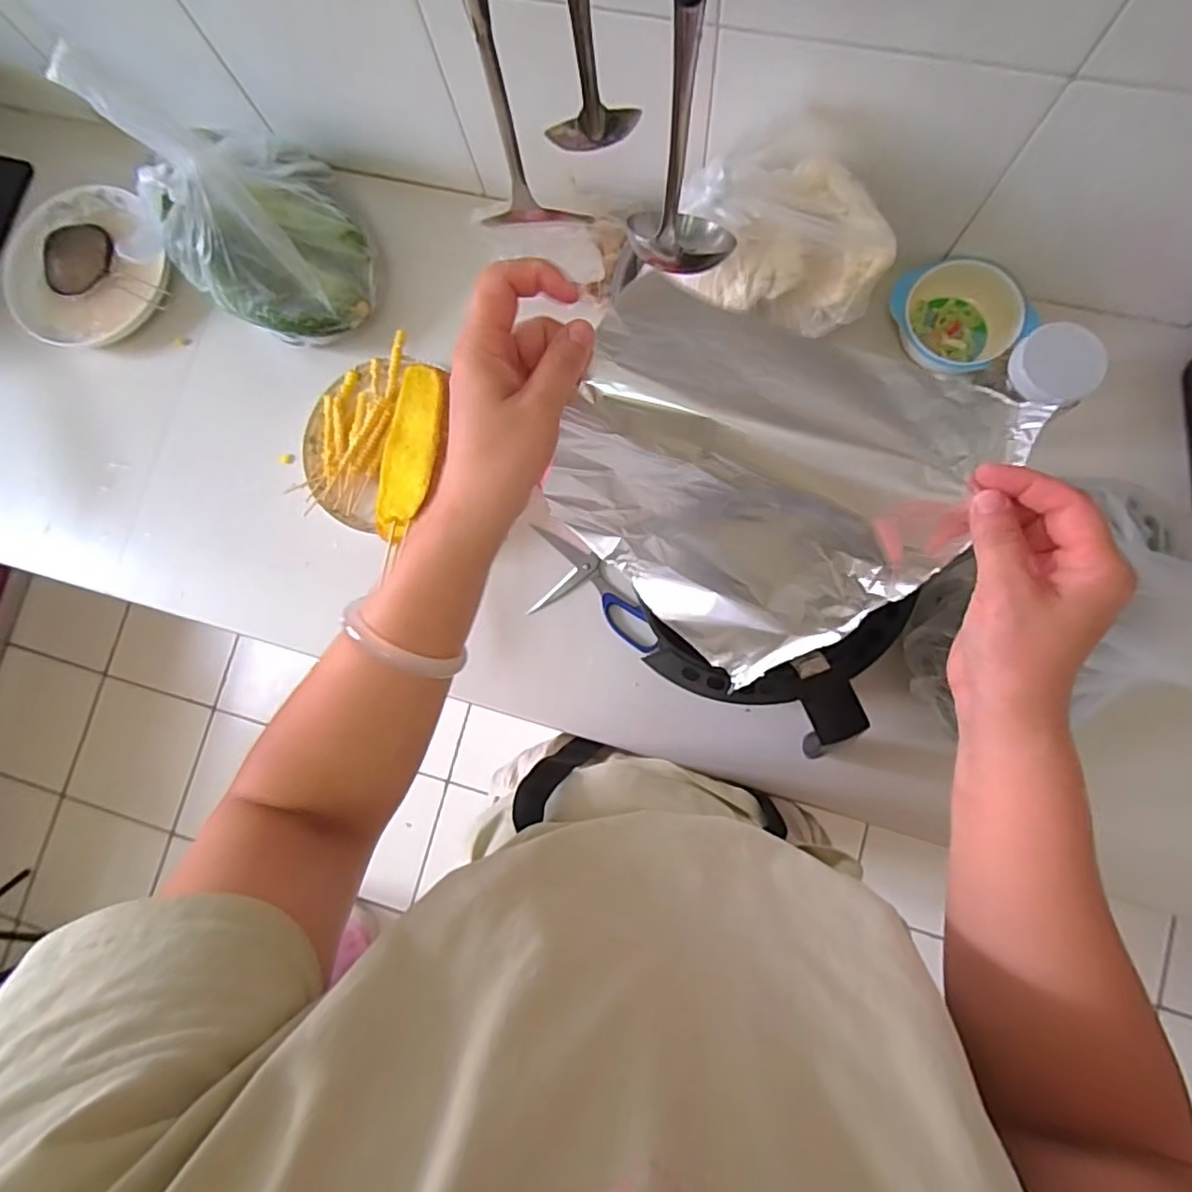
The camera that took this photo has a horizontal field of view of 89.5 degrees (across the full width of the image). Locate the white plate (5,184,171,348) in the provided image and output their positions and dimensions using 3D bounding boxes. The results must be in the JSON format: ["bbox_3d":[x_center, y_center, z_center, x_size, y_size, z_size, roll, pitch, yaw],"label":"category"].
[{"bbox_3d":[-0.620,-0.393,0.728,0.191,0.035,0.220,-36,80,2],"label":"white plate"}]

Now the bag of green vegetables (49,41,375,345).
[{"bbox_3d":[-0.329,-0.359,0.579,0.152,0.239,0.194,44,90,10],"label":"bag of green vegetables"}]

